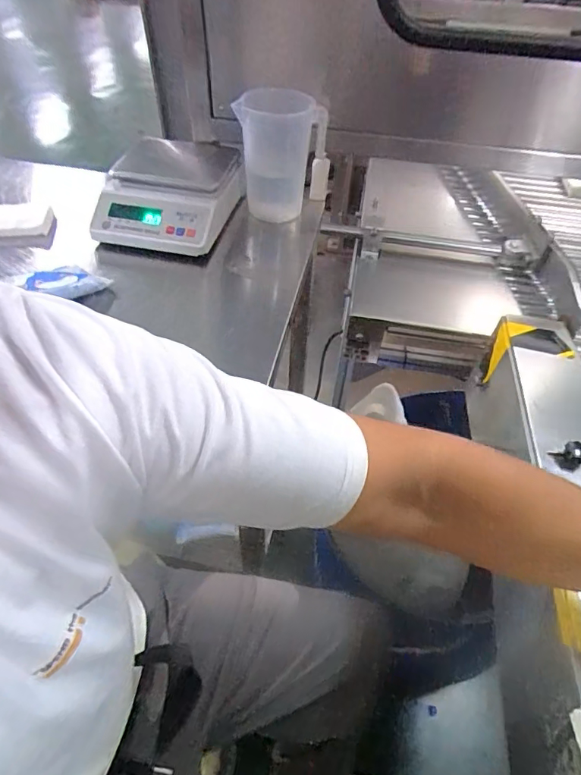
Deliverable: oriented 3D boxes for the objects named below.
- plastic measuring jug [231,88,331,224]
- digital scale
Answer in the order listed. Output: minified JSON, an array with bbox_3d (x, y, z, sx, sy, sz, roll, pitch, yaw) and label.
[{"bbox_3d":[-0.009,-0.383,0.784,0.112,0.182,0.130,17,51,12],"label":"plastic measuring jug"},{"bbox_3d":[-0.189,-0.326,0.782,0.200,0.083,0.244,10,50,7],"label":"digital scale"}]

